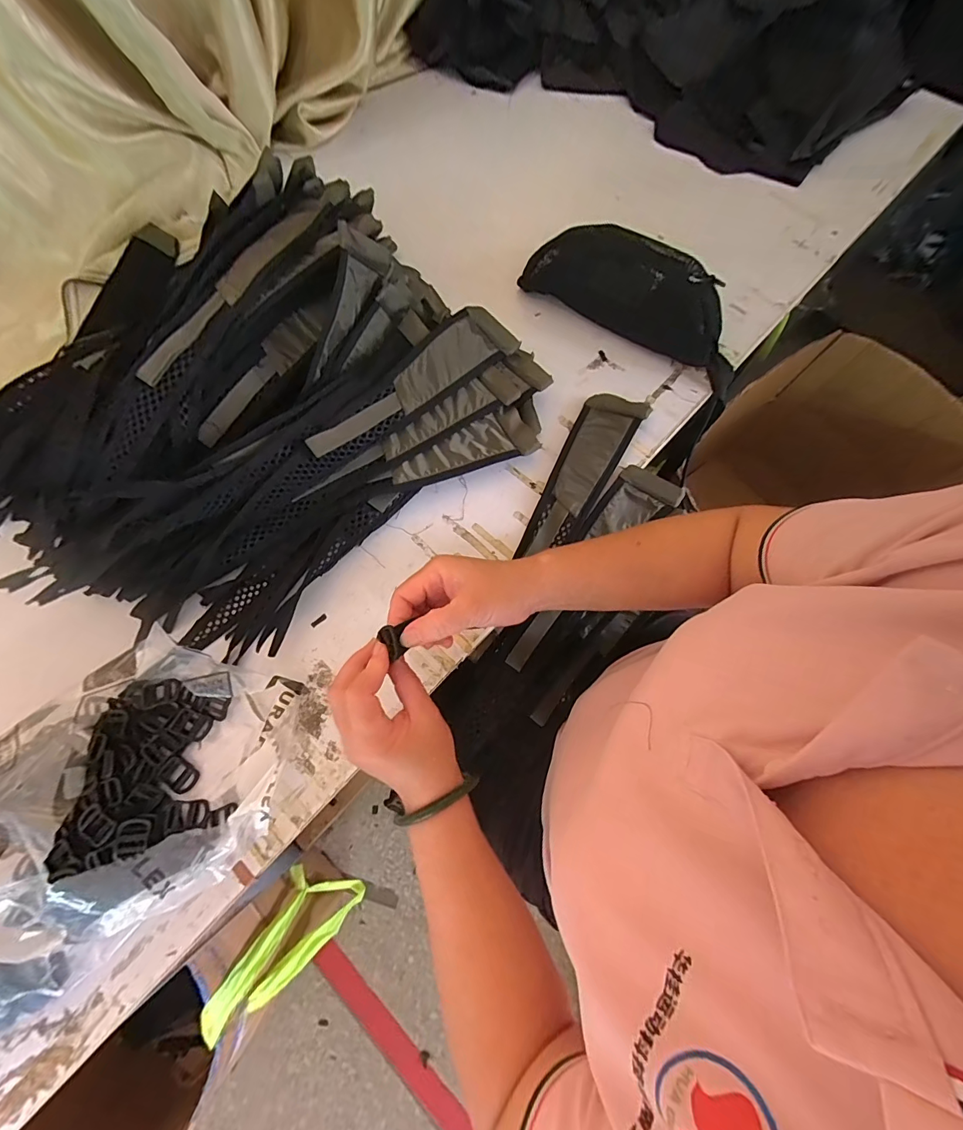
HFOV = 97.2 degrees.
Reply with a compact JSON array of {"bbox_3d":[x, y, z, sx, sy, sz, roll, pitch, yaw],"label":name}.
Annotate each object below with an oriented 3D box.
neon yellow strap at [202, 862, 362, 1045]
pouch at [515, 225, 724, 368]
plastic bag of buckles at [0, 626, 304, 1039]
[{"bbox_3d":[-0.335,0.653,0.756,0.145,0.381,0.078,31,76,9],"label":"neon yellow strap"},{"bbox_3d":[0.211,-0.397,0.599,0.290,0.080,0.117,31,76,9],"label":"pouch"},{"bbox_3d":[-0.361,0.225,0.373,0.388,0.105,0.254,-39,77,-11],"label":"plastic bag of buckles"}]

